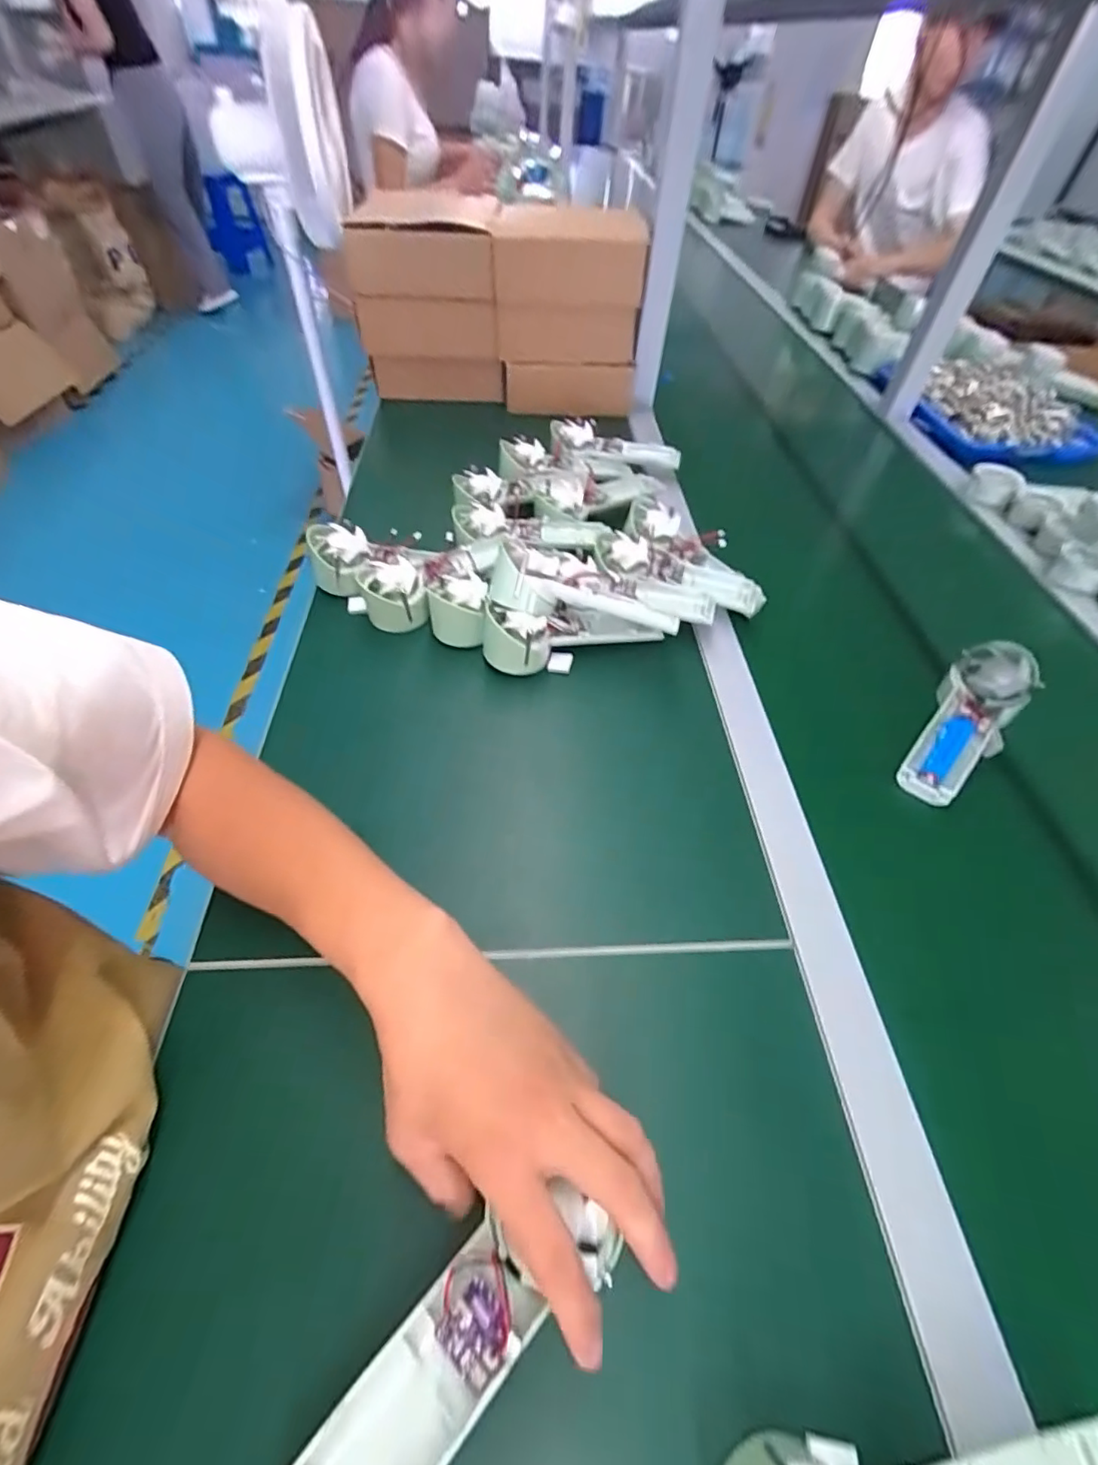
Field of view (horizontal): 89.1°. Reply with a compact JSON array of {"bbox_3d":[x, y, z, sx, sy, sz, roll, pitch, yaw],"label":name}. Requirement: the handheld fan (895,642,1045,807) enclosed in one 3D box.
[{"bbox_3d":[0.359,-0.008,0.481,0.061,0.034,0.171,35,75,24],"label":"handheld fan"}]

